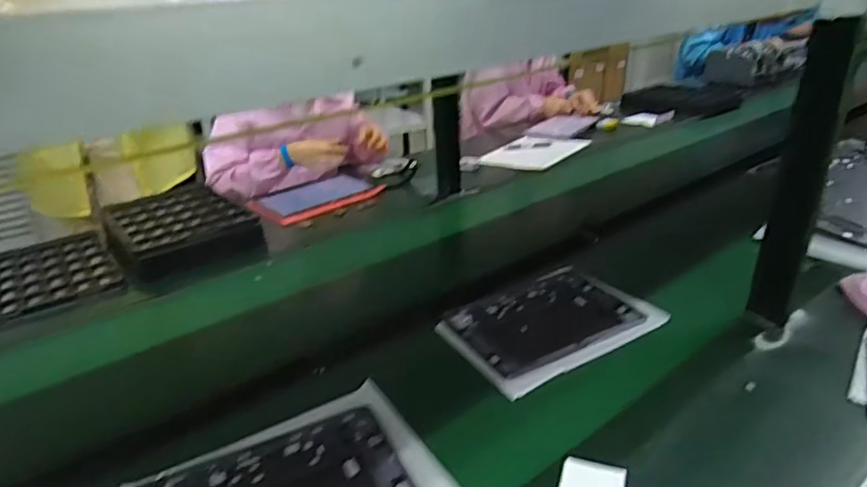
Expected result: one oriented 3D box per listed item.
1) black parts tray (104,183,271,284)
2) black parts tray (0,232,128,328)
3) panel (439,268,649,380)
[{"bbox_3d":[-0.516,-0.032,1.150,0.241,0.068,0.314,-20,30,-32],"label":"black parts tray"},{"bbox_3d":[-0.716,0.050,1.047,0.223,0.027,0.336,-20,30,-33],"label":"black parts tray"},{"bbox_3d":[0.159,0.105,0.840,0.252,0.014,0.182,-18,30,-26],"label":"panel"}]

